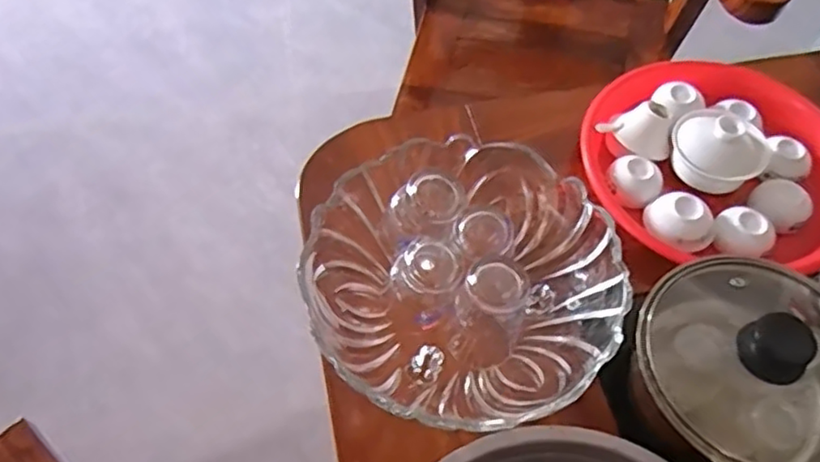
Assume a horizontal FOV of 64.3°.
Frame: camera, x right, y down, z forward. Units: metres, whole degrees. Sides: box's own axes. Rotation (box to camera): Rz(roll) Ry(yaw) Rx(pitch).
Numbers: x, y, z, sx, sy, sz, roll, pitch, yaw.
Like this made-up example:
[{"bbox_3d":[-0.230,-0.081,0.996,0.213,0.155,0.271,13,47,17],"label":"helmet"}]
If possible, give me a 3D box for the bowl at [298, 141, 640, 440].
[{"bbox_3d":[0.041,0.031,0.502,0.225,0.098,0.221,0,58,-1],"label":"bowl"}]

